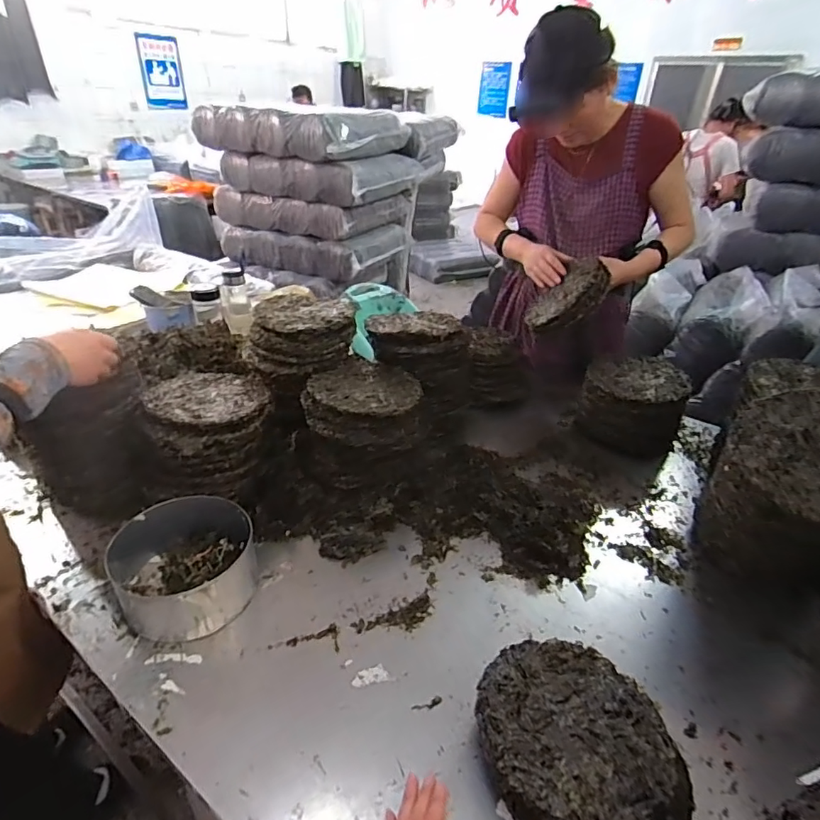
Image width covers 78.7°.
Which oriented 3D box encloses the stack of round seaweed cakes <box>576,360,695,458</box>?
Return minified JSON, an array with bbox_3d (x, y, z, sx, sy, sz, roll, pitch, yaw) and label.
[{"bbox_3d":[0.506,-0.009,1.121,0.212,0.167,0.180,-22,39,-34],"label":"stack of round seaweed cakes"}]

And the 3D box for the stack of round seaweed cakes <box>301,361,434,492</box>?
[{"bbox_3d":[-0.072,0.041,0.942,0.223,0.193,0.222,2,31,1],"label":"stack of round seaweed cakes"}]

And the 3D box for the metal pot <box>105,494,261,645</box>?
[{"bbox_3d":[-0.327,0.223,0.722,0.197,0.083,0.213,-14,35,-25],"label":"metal pot"}]

